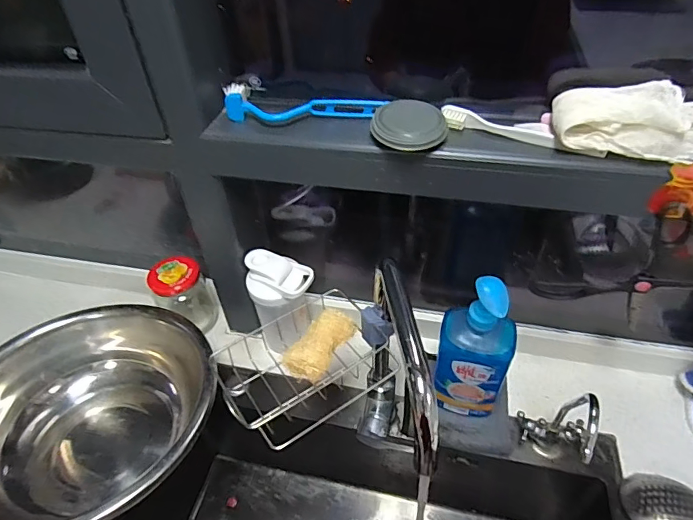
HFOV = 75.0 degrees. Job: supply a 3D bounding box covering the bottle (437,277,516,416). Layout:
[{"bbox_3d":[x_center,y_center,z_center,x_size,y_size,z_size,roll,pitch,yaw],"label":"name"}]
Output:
[{"bbox_3d":[0.168,0.123,0.593,0.093,0.253,0.058,8,45,11],"label":"bottle"}]

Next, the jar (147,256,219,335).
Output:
[{"bbox_3d":[-0.277,0.064,0.781,0.083,0.128,0.073,-1,44,2],"label":"jar"}]

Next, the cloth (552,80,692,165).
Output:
[{"bbox_3d":[0.318,-0.133,0.438,0.215,0.050,0.057,8,45,11],"label":"cloth"}]

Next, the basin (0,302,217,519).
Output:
[{"bbox_3d":[-0.353,0.217,0.616,0.328,0.131,0.328,-2,44,1],"label":"basin"}]

